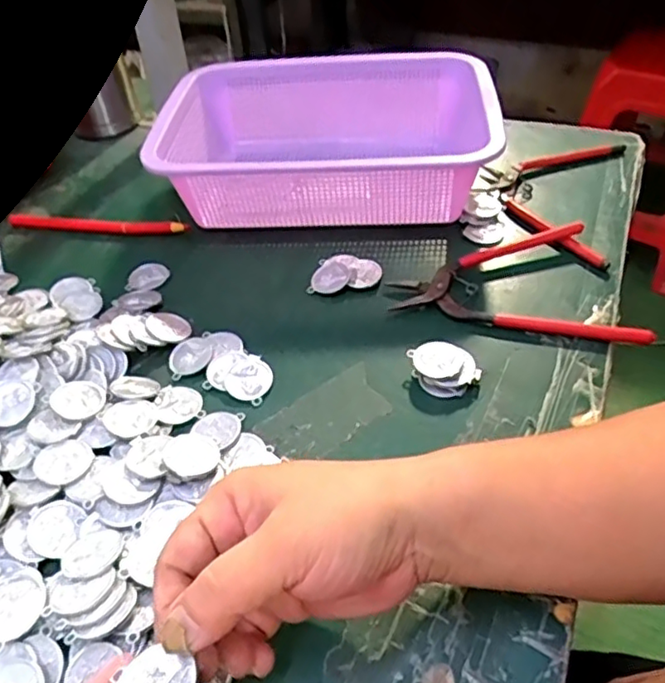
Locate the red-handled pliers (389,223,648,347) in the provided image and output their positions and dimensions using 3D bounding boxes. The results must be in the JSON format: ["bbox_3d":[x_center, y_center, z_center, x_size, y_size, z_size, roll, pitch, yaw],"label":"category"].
[{"bbox_3d":[0.129,-0.049,0.432,0.165,0.015,0.102,8,46,13],"label":"red-handled pliers"}]

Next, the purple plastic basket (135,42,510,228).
[{"bbox_3d":[-0.003,-0.162,0.512,0.248,0.079,0.175,2,45,7],"label":"purple plastic basket"}]

